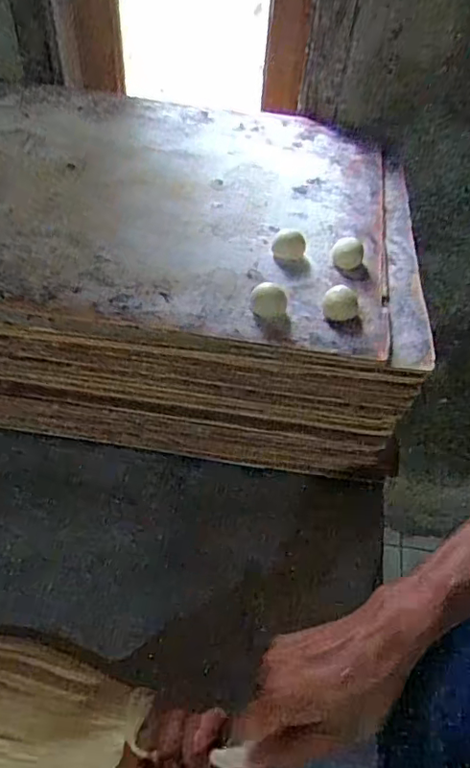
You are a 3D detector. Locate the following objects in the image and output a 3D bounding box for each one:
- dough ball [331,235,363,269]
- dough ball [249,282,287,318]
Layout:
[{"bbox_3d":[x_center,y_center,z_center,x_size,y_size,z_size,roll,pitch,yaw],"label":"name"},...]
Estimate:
[{"bbox_3d":[0.114,-0.133,0.558,0.030,0.017,0.030,2,51,-2],"label":"dough ball"},{"bbox_3d":[0.030,-0.075,0.503,0.033,0.021,0.027,6,51,1],"label":"dough ball"}]

